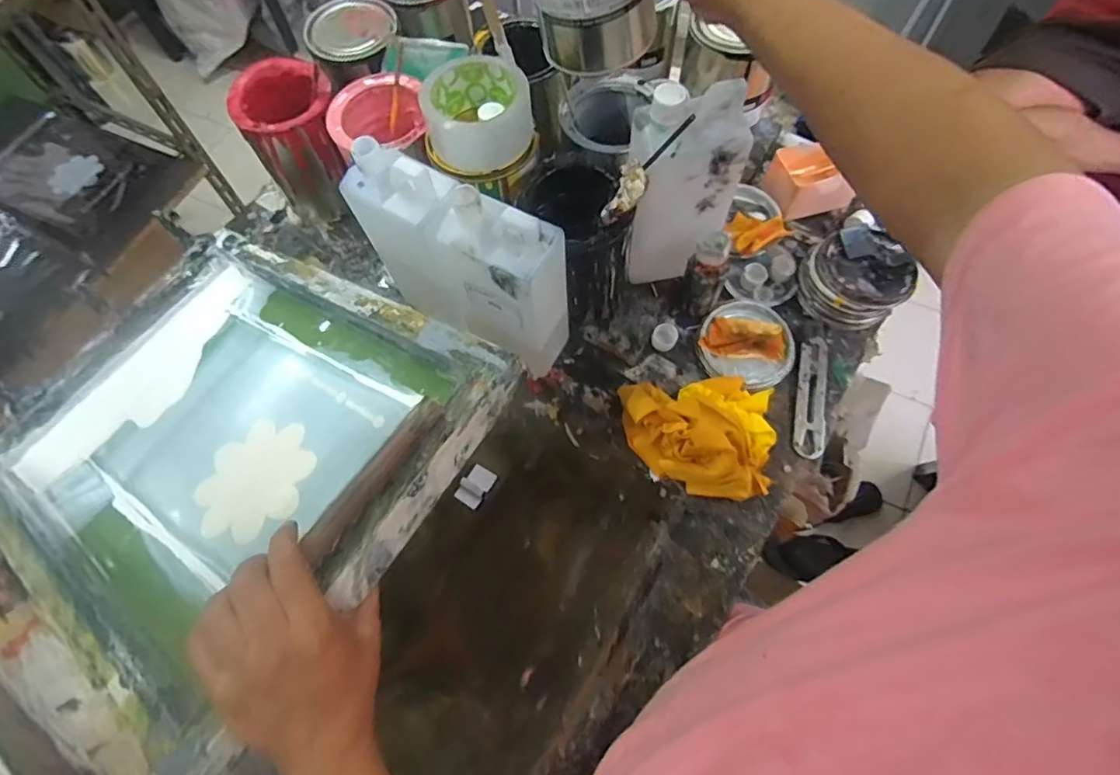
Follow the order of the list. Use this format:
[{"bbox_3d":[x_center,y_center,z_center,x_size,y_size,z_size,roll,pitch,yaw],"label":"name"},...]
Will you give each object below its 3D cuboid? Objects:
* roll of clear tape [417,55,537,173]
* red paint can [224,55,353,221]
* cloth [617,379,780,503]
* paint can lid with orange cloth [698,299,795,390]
[{"bbox_3d":[-0.076,-0.253,0.505,0.098,0.048,0.092,-17,67,-5],"label":"roll of clear tape"},{"bbox_3d":[-0.300,-0.286,0.645,0.101,0.151,0.103,-1,66,2],"label":"red paint can"},{"bbox_3d":[0.140,0.041,0.529,0.142,0.078,0.127,-6,66,-1],"label":"cloth"},{"bbox_3d":[0.209,-0.053,0.595,0.098,0.017,0.102,-1,66,2],"label":"paint can lid with orange cloth"}]

